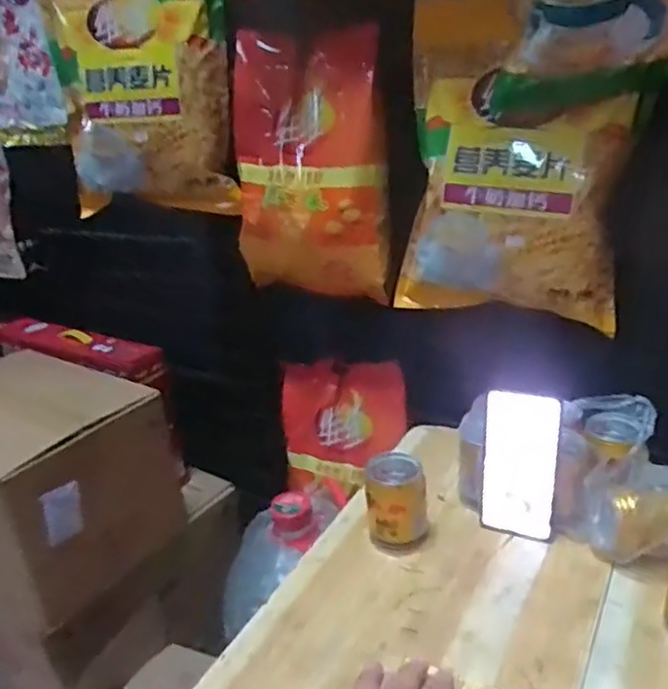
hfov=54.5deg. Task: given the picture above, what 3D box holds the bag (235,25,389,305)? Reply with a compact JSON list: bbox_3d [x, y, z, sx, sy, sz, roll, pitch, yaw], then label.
[{"bbox_3d":[-0.035,-0.241,0.890,0.225,0.338,0.056,8,16,25],"label":"bag"}]

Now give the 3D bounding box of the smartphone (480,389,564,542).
[{"bbox_3d":[0.197,0.130,0.689,0.075,0.161,0.008,7,15,25],"label":"smartphone"}]

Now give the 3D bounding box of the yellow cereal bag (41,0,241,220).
[{"bbox_3d":[-0.280,-0.375,0.915,0.273,0.353,0.086,6,26,25],"label":"yellow cereal bag"}]

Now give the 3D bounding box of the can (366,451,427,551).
[{"bbox_3d":[0.068,0.173,0.703,0.064,0.091,0.063,-3,24,7],"label":"can"}]

